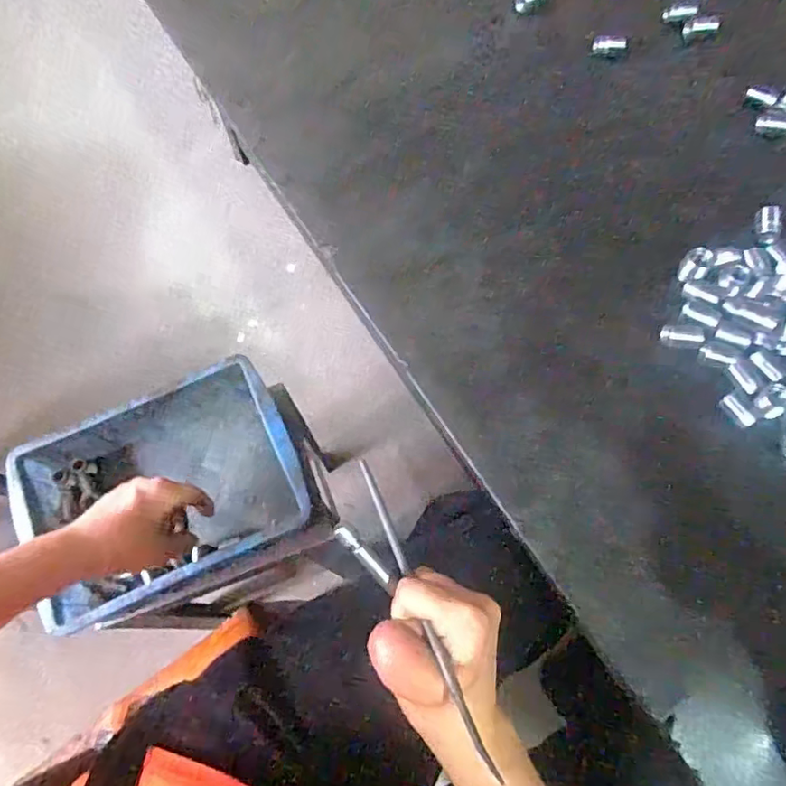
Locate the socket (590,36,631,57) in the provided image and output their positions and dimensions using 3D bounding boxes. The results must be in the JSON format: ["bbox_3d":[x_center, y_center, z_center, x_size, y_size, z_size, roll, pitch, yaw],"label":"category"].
[{"bbox_3d":[0.186,-0.295,0.492,0.031,0.013,0.014,8,69,5],"label":"socket"}]

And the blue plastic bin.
[{"bbox_3d":[-0.212,0.094,0.558,0.242,0.085,0.180,-24,70,-7],"label":"blue plastic bin"}]

